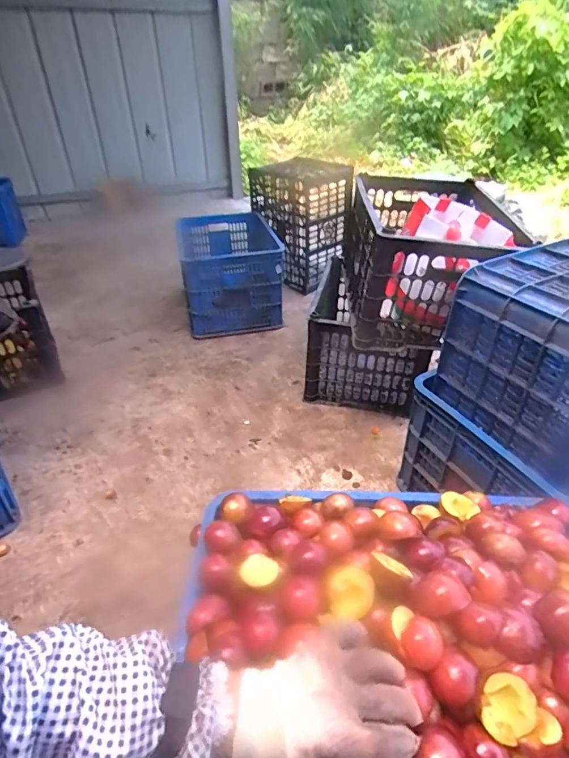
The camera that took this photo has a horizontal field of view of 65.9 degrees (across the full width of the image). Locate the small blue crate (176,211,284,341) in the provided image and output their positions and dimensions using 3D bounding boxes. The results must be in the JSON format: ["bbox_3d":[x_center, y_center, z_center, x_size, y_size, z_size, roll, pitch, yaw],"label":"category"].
[{"bbox_3d":[-0.213,-0.449,1.825,0.382,0.295,0.559,-6,36,-8],"label":"small blue crate"}]

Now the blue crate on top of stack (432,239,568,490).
[{"bbox_3d":[0.541,-0.066,0.813,0.374,0.265,0.310,-20,40,-24],"label":"blue crate on top of stack"}]

